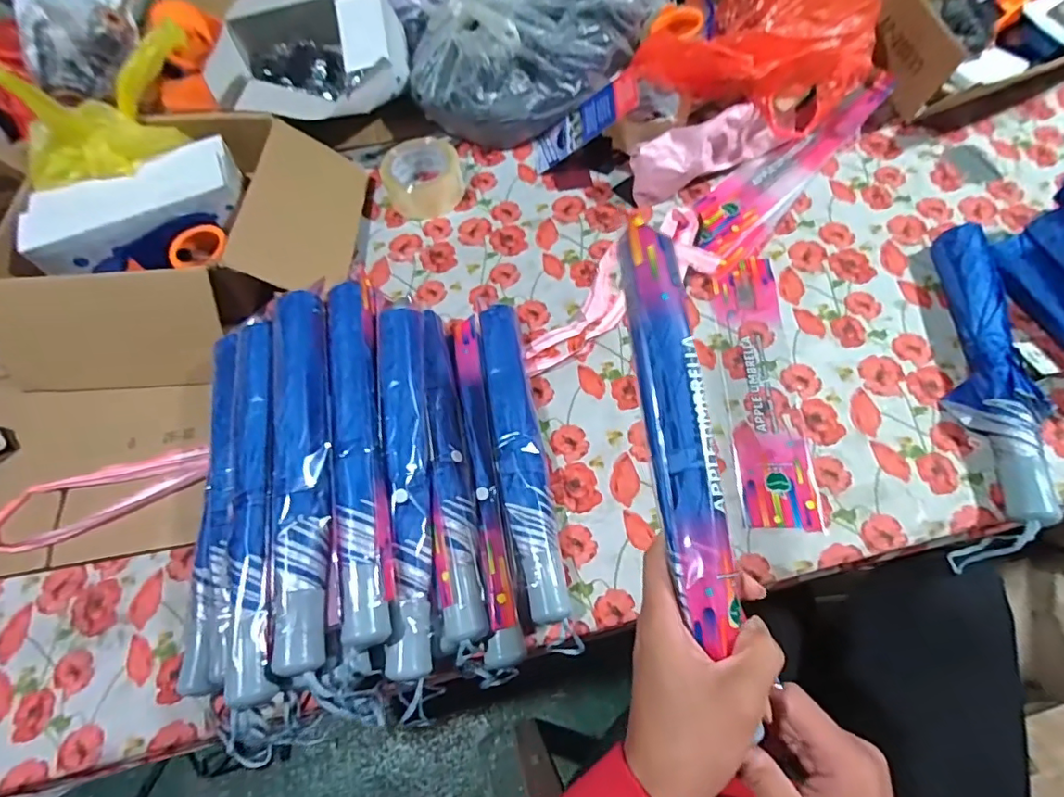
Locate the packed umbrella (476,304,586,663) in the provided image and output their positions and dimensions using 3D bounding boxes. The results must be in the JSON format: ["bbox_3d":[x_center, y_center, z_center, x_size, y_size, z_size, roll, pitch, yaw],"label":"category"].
[{"bbox_3d":[-0.013,0.061,0.537,0.051,0.034,0.365,-11,63,-1],"label":"packed umbrella"}]

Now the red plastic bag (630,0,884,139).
[{"bbox_3d":[0.319,-0.468,0.679,0.230,0.105,0.267,40,73,21],"label":"red plastic bag"}]

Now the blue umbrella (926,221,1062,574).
[{"bbox_3d":[0.475,-0.022,0.537,0.074,0.054,0.365,9,65,9],"label":"blue umbrella"}]

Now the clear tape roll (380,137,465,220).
[{"bbox_3d":[-0.151,-0.309,0.718,0.105,0.062,0.098,-2,64,4],"label":"clear tape roll"}]

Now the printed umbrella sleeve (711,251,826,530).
[{"bbox_3d":[0.252,-0.021,0.573,0.078,0.009,0.325,0,64,5],"label":"printed umbrella sleeve"}]

